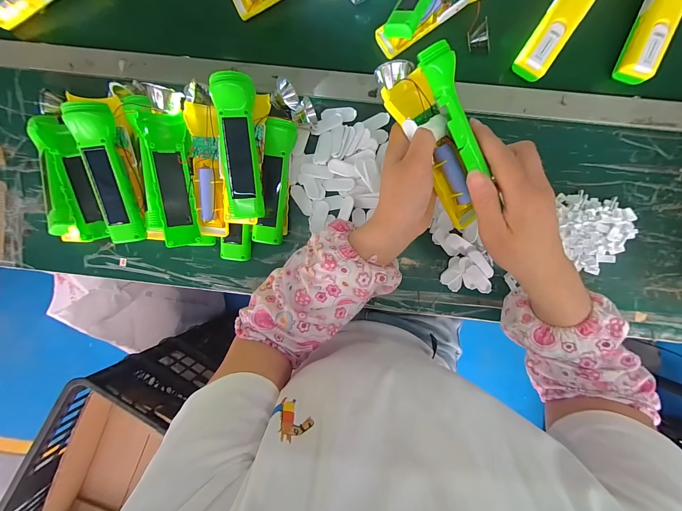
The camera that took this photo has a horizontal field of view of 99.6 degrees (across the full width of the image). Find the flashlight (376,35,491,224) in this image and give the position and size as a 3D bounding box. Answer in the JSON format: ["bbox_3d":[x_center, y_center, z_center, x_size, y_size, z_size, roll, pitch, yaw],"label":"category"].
[{"bbox_3d":[0.097,-0.105,0.279,0.051,0.057,0.168,-29,111,0],"label":"flashlight"}]

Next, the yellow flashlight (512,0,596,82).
[{"bbox_3d":[0.302,-0.323,0.387,0.050,0.040,0.163,30,91,1],"label":"yellow flashlight"}]

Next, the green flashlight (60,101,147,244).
[{"bbox_3d":[-0.283,-0.096,0.352,0.043,0.038,0.161,-5,109,-1],"label":"green flashlight"}]

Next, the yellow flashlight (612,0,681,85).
[{"bbox_3d":[0.435,-0.343,0.387,0.053,0.042,0.209,21,91,1],"label":"yellow flashlight"}]

